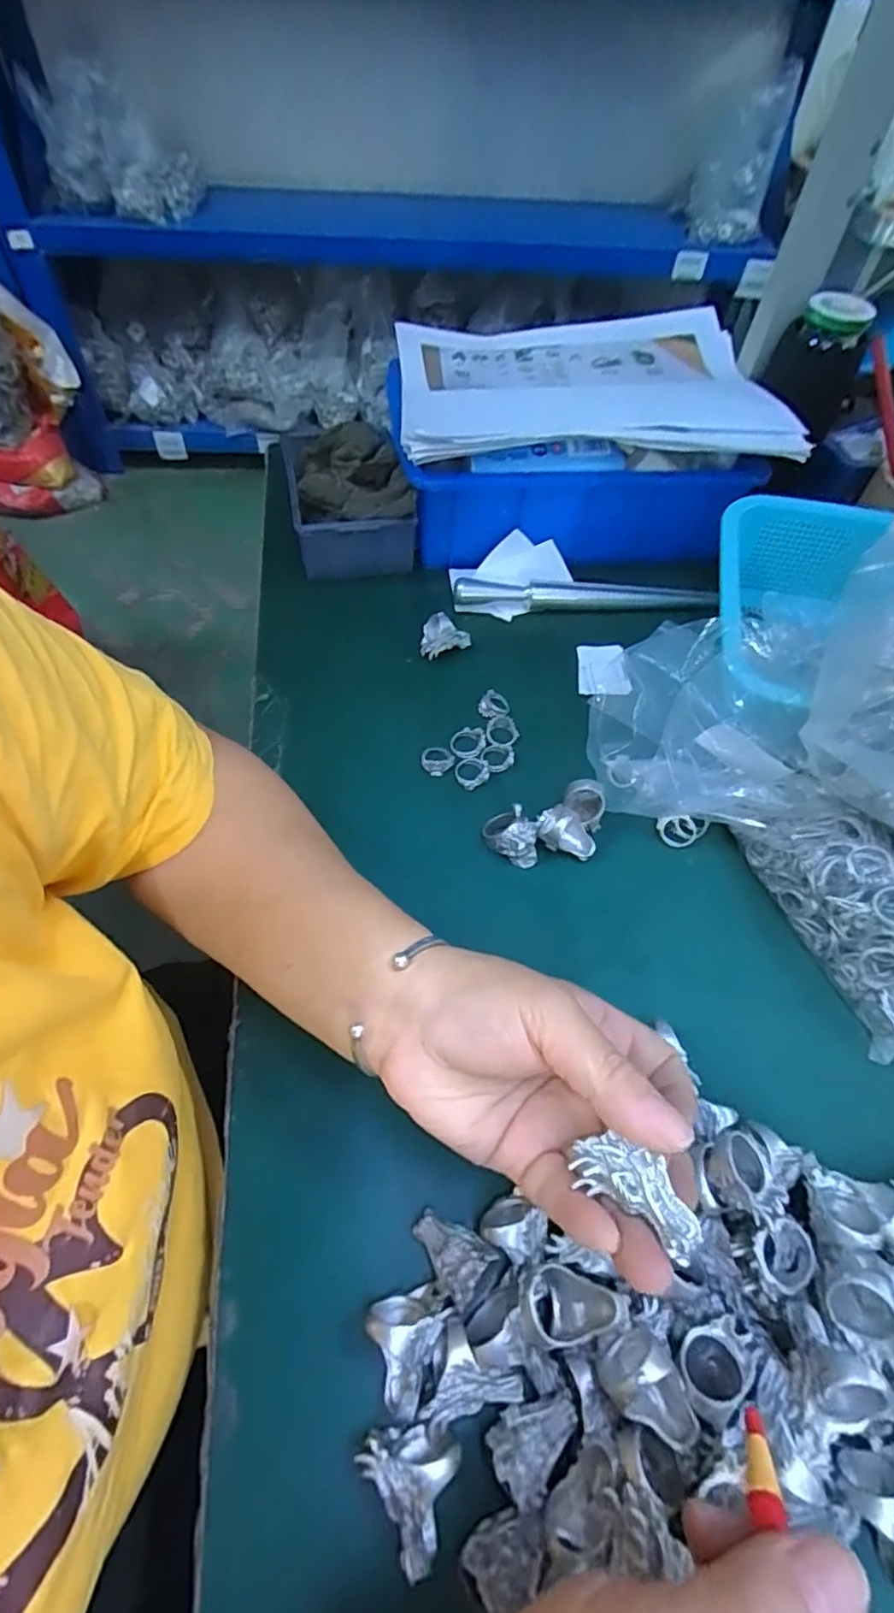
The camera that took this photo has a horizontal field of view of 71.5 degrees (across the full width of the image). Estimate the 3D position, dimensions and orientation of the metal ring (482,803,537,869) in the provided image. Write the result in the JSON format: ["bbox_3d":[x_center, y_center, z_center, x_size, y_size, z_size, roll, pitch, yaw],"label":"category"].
[{"bbox_3d":[0.040,0.015,0.377,0.035,0.026,0.029,16,57,7],"label":"metal ring"}]

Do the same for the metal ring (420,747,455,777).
[{"bbox_3d":[-0.007,-0.032,0.416,0.020,0.004,0.023,32,61,17],"label":"metal ring"}]

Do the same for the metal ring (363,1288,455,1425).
[{"bbox_3d":[-0.012,0.212,0.242,0.030,0.026,0.036,-11,58,-10],"label":"metal ring"}]

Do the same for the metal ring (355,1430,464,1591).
[{"bbox_3d":[-0.017,0.244,0.222,0.034,0.020,0.036,1,57,-2],"label":"metal ring"}]

